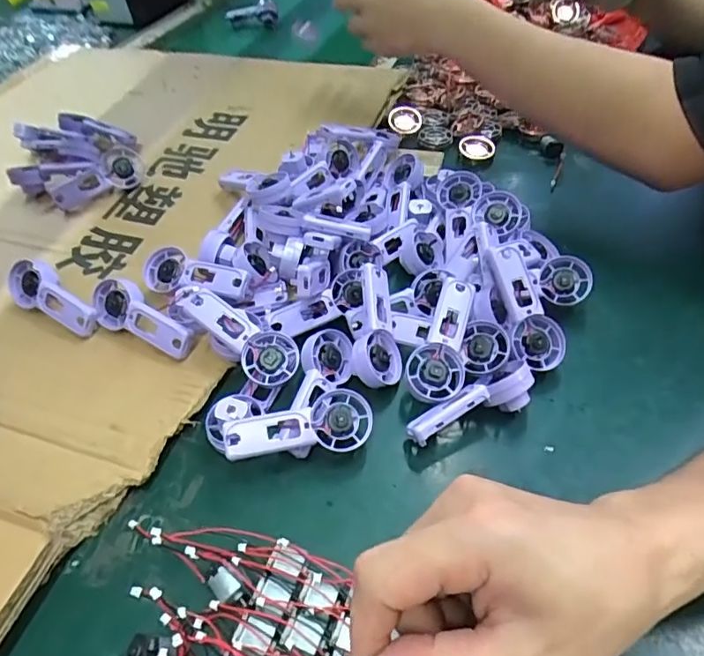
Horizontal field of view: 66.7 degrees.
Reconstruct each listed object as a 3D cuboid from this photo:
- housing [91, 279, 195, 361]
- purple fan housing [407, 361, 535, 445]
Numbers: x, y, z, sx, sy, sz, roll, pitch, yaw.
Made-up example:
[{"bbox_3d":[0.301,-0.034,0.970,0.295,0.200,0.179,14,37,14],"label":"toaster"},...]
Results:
[{"bbox_3d":[-0.160,-0.007,0.409,0.094,0.039,0.017,28,12,20],"label":"housing"},{"bbox_3d":[0.079,0.051,0.358,0.093,0.036,0.030,-17,50,-13],"label":"purple fan housing"}]

